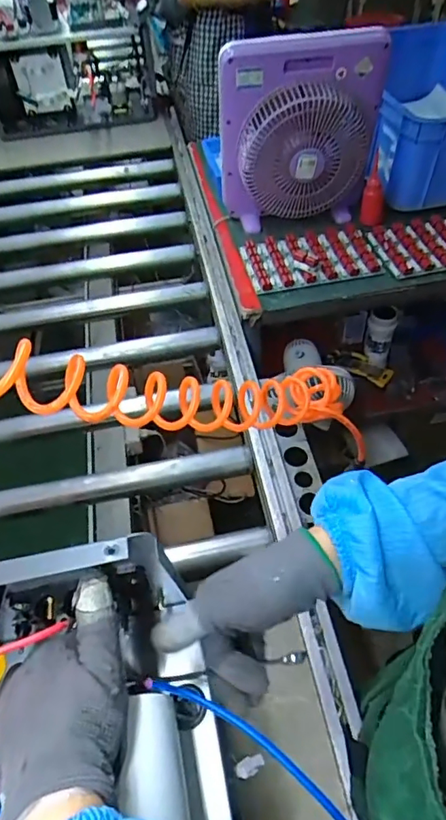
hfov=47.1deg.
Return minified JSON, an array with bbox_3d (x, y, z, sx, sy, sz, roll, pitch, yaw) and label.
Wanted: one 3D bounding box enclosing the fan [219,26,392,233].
[{"bbox_3d":[0.156,-0.549,1.029,0.306,0.355,0.126,0,51,3],"label":"fan"}]

